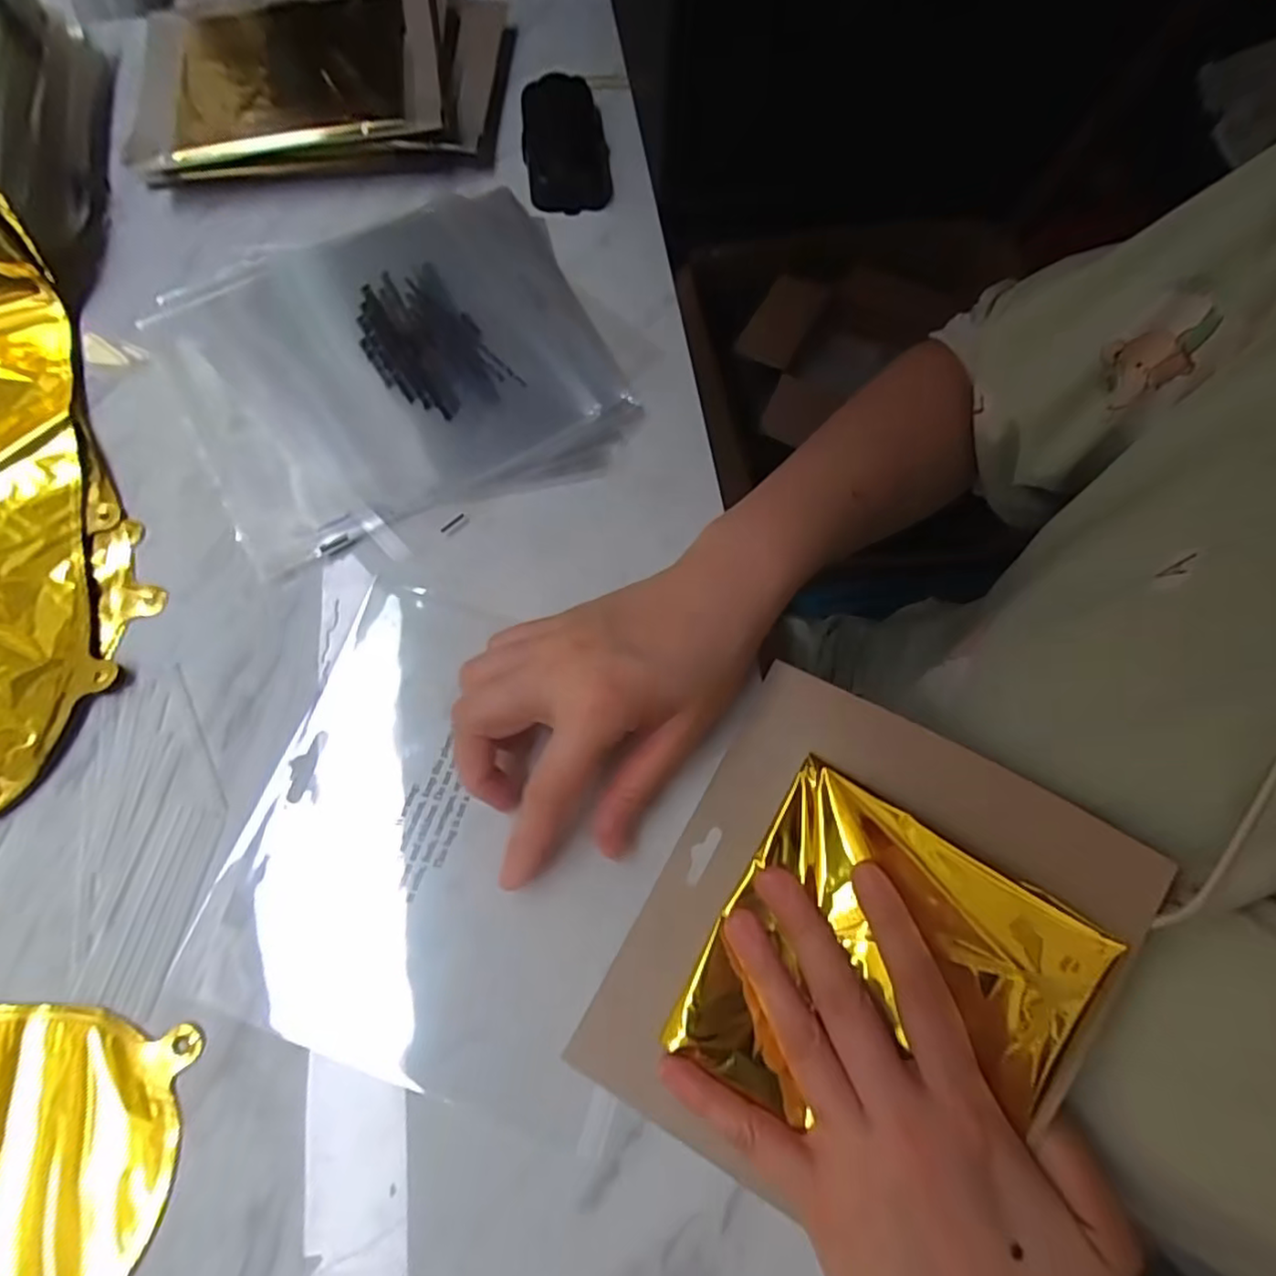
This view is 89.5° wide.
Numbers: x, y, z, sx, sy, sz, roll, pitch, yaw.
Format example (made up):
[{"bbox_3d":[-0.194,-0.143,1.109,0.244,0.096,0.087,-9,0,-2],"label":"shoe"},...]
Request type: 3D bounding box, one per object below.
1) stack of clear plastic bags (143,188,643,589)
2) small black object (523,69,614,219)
[{"bbox_3d":[-0.144,-0.162,0.373,0.235,0.010,0.220,-22,72,-9],"label":"stack of clear plastic bags"},{"bbox_3d":[-0.049,-0.334,0.430,0.055,0.023,0.111,-4,70,-3],"label":"small black object"}]

